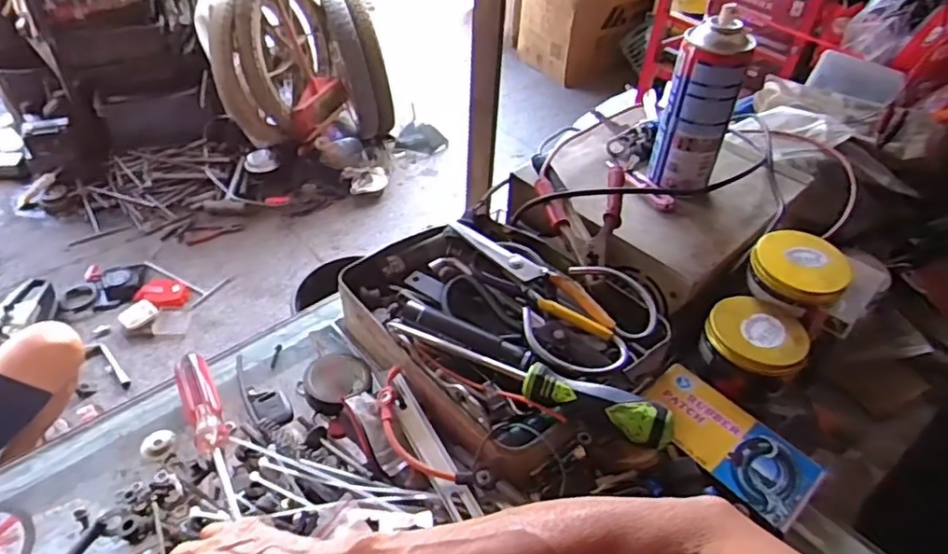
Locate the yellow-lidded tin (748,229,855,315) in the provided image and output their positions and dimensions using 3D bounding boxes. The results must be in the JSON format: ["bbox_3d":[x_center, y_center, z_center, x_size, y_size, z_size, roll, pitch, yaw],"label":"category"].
[{"bbox_3d":[0.300,-0.005,0.575,0.082,0.041,0.073,27,48,22],"label":"yellow-lidded tin"}]

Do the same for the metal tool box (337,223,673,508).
[{"bbox_3d":[0.028,0.041,0.540,0.210,0.077,0.285,-30,54,-31],"label":"metal tool box"}]

